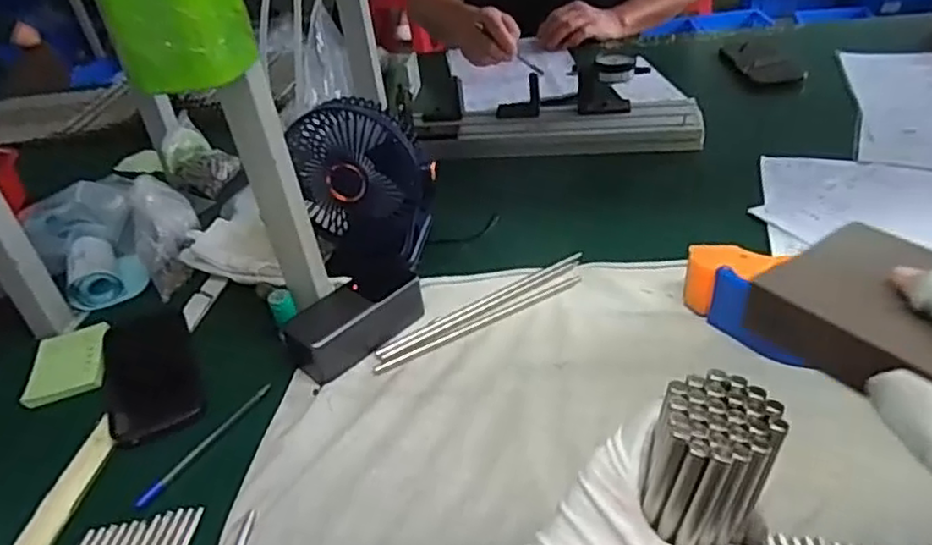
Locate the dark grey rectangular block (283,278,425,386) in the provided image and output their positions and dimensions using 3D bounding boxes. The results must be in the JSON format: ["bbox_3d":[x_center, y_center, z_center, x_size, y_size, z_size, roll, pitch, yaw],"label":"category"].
[{"bbox_3d":[-0.106,0.041,0.639,0.064,0.046,0.133,25,47,38],"label":"dark grey rectangular block"}]

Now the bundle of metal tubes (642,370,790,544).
[{"bbox_3d":[0.085,0.150,0.300,0.042,0.225,0.039,-17,35,-37],"label":"bundle of metal tubes"}]

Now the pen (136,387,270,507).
[{"bbox_3d":[-0.217,0.143,0.566,0.013,0.005,0.138,16,43,29],"label":"pen"}]

